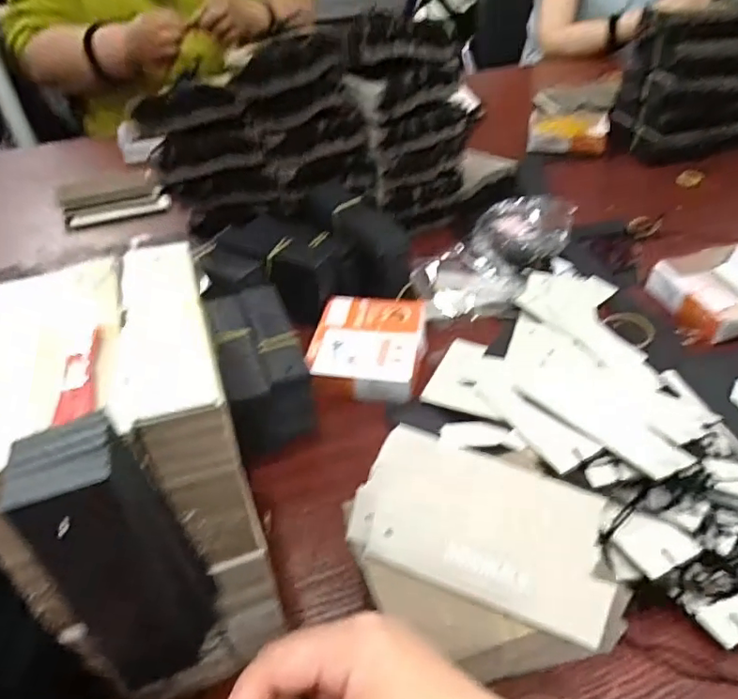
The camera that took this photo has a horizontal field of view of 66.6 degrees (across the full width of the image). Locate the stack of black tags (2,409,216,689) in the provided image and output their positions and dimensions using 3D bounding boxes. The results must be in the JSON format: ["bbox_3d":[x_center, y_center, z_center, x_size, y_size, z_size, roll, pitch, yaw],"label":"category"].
[{"bbox_3d":[-0.093,0.081,0.217,0.036,0.125,0.044,-17,44,-13],"label":"stack of black tags"}]

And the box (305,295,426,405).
[{"bbox_3d":[0.000,-0.006,0.526,0.099,0.023,0.121,6,44,11],"label":"box"}]

